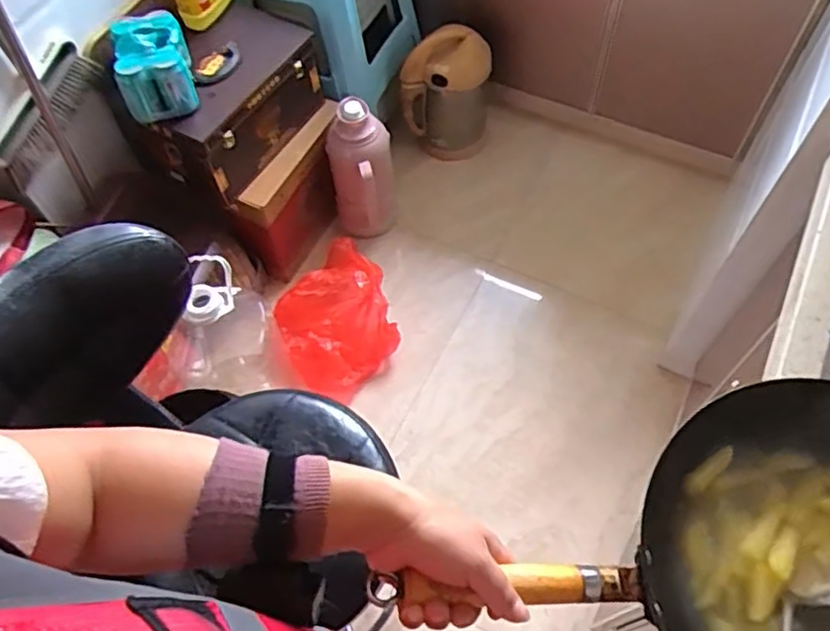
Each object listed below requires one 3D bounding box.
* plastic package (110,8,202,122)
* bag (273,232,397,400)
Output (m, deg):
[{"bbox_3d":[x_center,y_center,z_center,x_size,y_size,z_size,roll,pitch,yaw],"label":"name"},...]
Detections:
[{"bbox_3d":[-0.503,-0.482,1.307,0.134,0.118,0.166,-11,60,-4],"label":"plastic package"},{"bbox_3d":[-0.176,0.018,1.544,0.285,0.153,0.258,-41,67,-19],"label":"bag"}]

